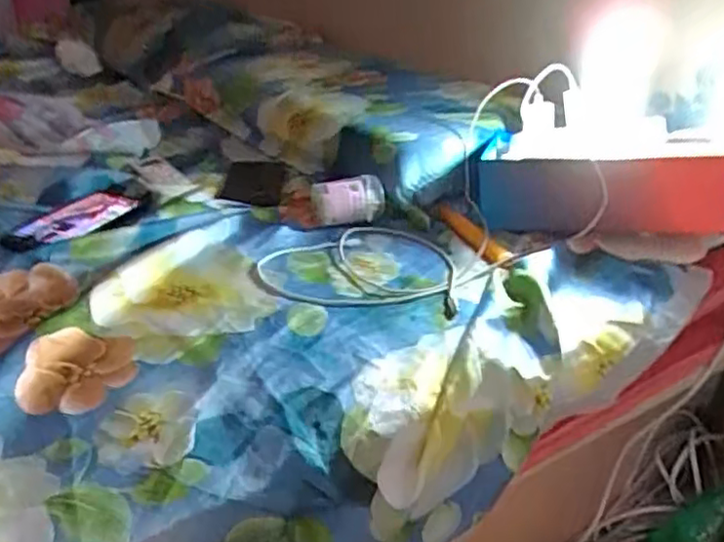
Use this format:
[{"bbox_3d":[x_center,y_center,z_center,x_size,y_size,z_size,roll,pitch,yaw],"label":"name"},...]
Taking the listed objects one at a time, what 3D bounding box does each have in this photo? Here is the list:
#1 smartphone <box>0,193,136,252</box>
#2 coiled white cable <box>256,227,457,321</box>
[{"bbox_3d":[-0.328,-0.056,0.733,0.086,0.013,0.160,17,31,22],"label":"smartphone"},{"bbox_3d":[-0.006,-0.007,0.721,0.208,0.017,0.181,4,29,-2],"label":"coiled white cable"}]

